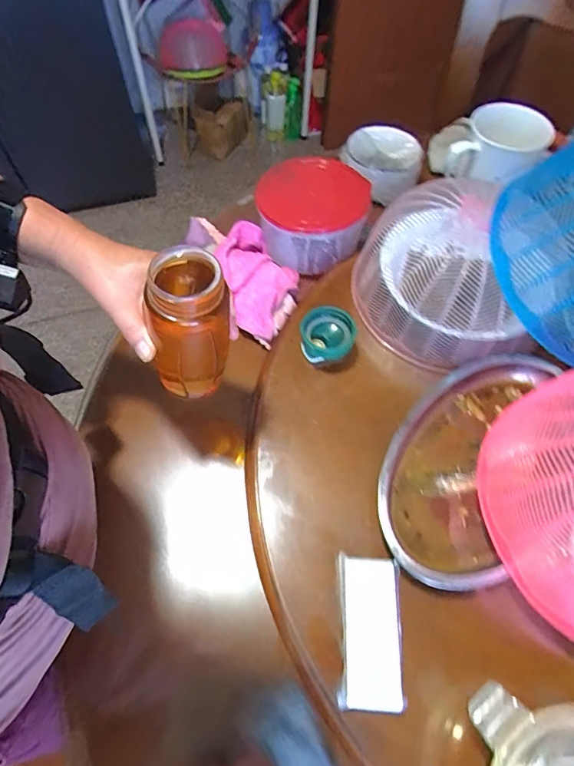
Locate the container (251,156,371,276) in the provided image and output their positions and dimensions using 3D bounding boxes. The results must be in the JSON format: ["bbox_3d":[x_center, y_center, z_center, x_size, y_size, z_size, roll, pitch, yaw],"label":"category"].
[{"bbox_3d":[0.035,-0.235,0.608,0.150,0.085,0.135,13,61,6],"label":"container"}]

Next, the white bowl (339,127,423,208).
[{"bbox_3d":[0.155,-0.343,0.692,0.115,0.070,0.111,0,60,-1],"label":"white bowl"}]

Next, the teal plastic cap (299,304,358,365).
[{"bbox_3d":[0.048,-0.054,0.506,0.059,0.042,0.060,0,60,-1],"label":"teal plastic cap"}]

